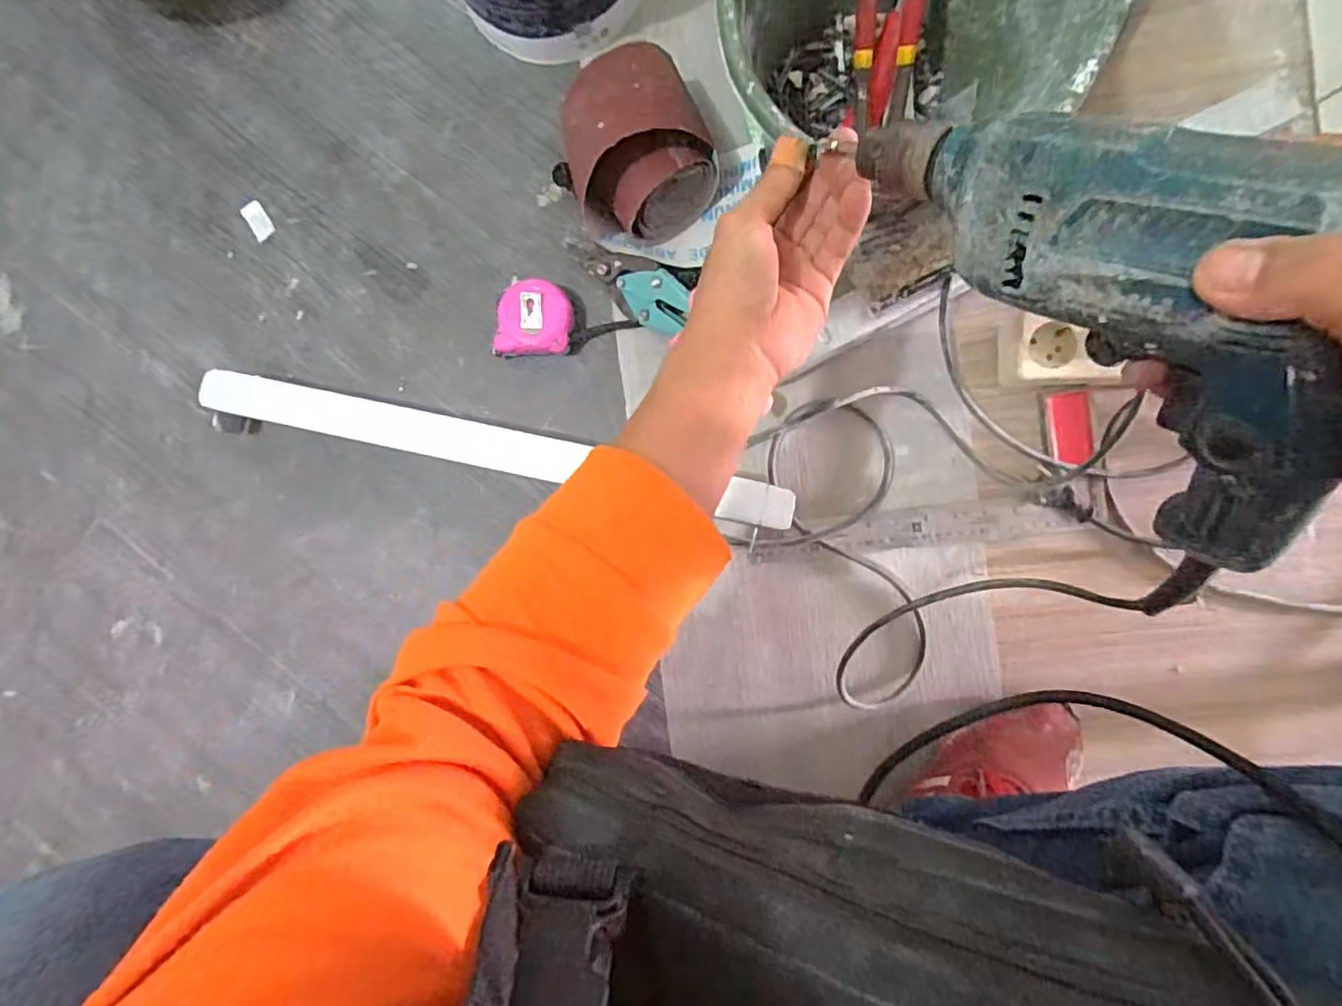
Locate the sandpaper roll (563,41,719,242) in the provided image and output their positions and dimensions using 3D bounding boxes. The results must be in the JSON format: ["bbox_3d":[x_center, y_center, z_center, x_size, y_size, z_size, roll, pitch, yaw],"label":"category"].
[{"bbox_3d":[-0.025,-0.296,0.506,0.114,0.098,0.132,-12,91,5],"label":"sandpaper roll"}]

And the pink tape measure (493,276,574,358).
[{"bbox_3d":[-0.123,-0.167,0.555,0.071,0.033,0.066,1,92,5],"label":"pink tape measure"}]

